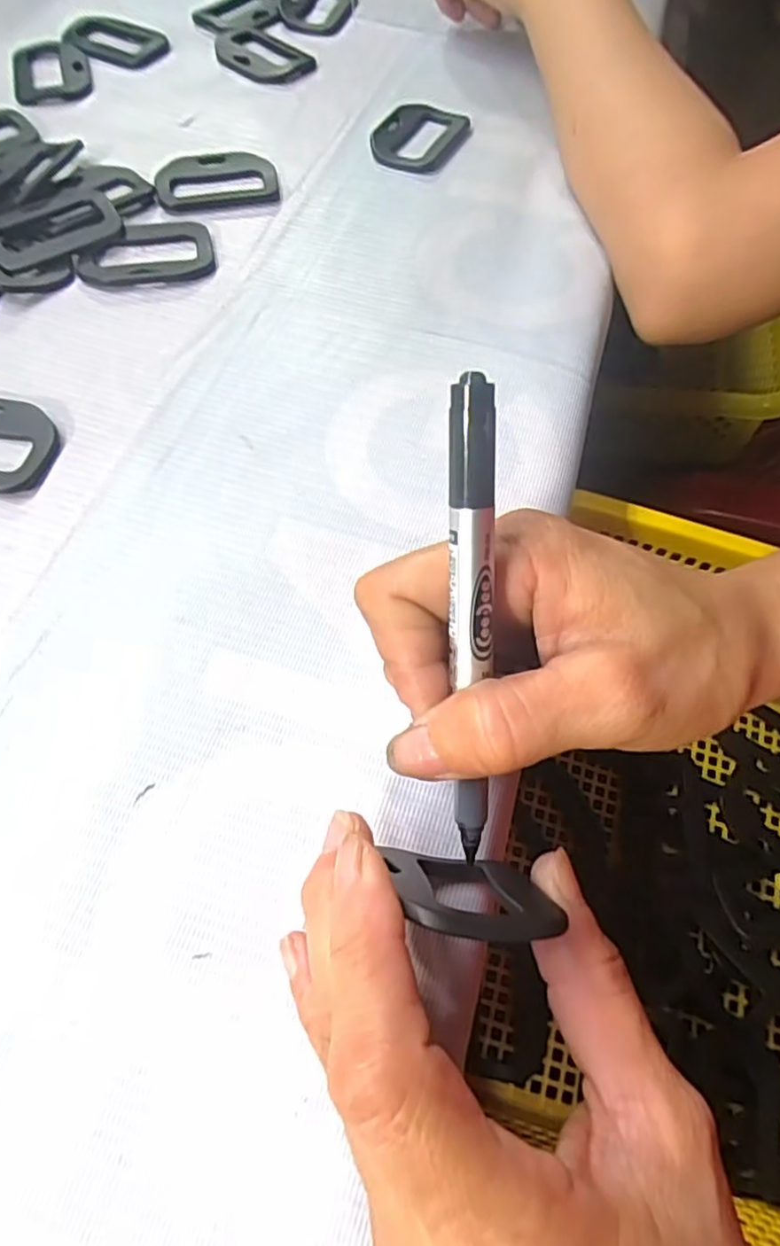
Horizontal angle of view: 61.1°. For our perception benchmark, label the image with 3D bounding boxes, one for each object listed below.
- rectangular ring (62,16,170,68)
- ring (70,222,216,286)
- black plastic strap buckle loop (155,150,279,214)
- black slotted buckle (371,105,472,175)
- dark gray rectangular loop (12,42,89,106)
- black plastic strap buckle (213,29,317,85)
[{"bbox_3d":[-0.166,-0.353,0.399,0.058,0.007,0.037,20,63,8],"label":"rectangular ring"},{"bbox_3d":[-0.114,-0.172,0.308,0.061,0.004,0.039,-12,63,-9],"label":"ring"},{"bbox_3d":[-0.089,-0.225,0.337,0.060,0.006,0.042,-17,64,-11],"label":"black plastic strap buckle loop"},{"bbox_3d":[0.016,-0.269,0.365,0.045,0.006,0.064,21,63,8],"label":"black slotted buckle"},{"bbox_3d":[-0.195,-0.319,0.380,0.040,0.004,0.062,-14,64,-10],"label":"dark gray rectangular loop"},{"bbox_3d":[-0.079,-0.344,0.400,0.070,0.005,0.041,34,66,14],"label":"black plastic strap buckle"}]

